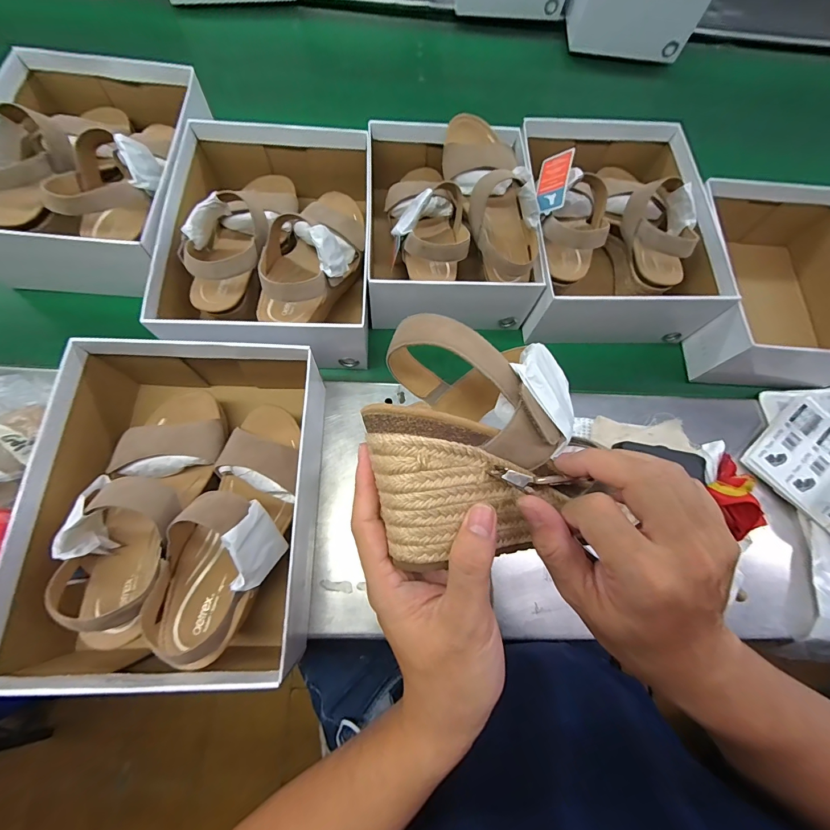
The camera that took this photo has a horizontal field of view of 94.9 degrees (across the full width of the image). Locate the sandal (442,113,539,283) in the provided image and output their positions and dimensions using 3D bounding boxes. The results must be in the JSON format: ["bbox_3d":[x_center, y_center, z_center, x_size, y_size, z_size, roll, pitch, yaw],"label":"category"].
[{"bbox_3d":[0.100,-0.281,0.490,0.080,0.070,0.227,-12,72,-6],"label":"sandal"}]

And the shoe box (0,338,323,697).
[{"bbox_3d":[-0.226,0.081,0.374,0.232,0.124,0.297,1,71,-2],"label":"shoe box"}]

